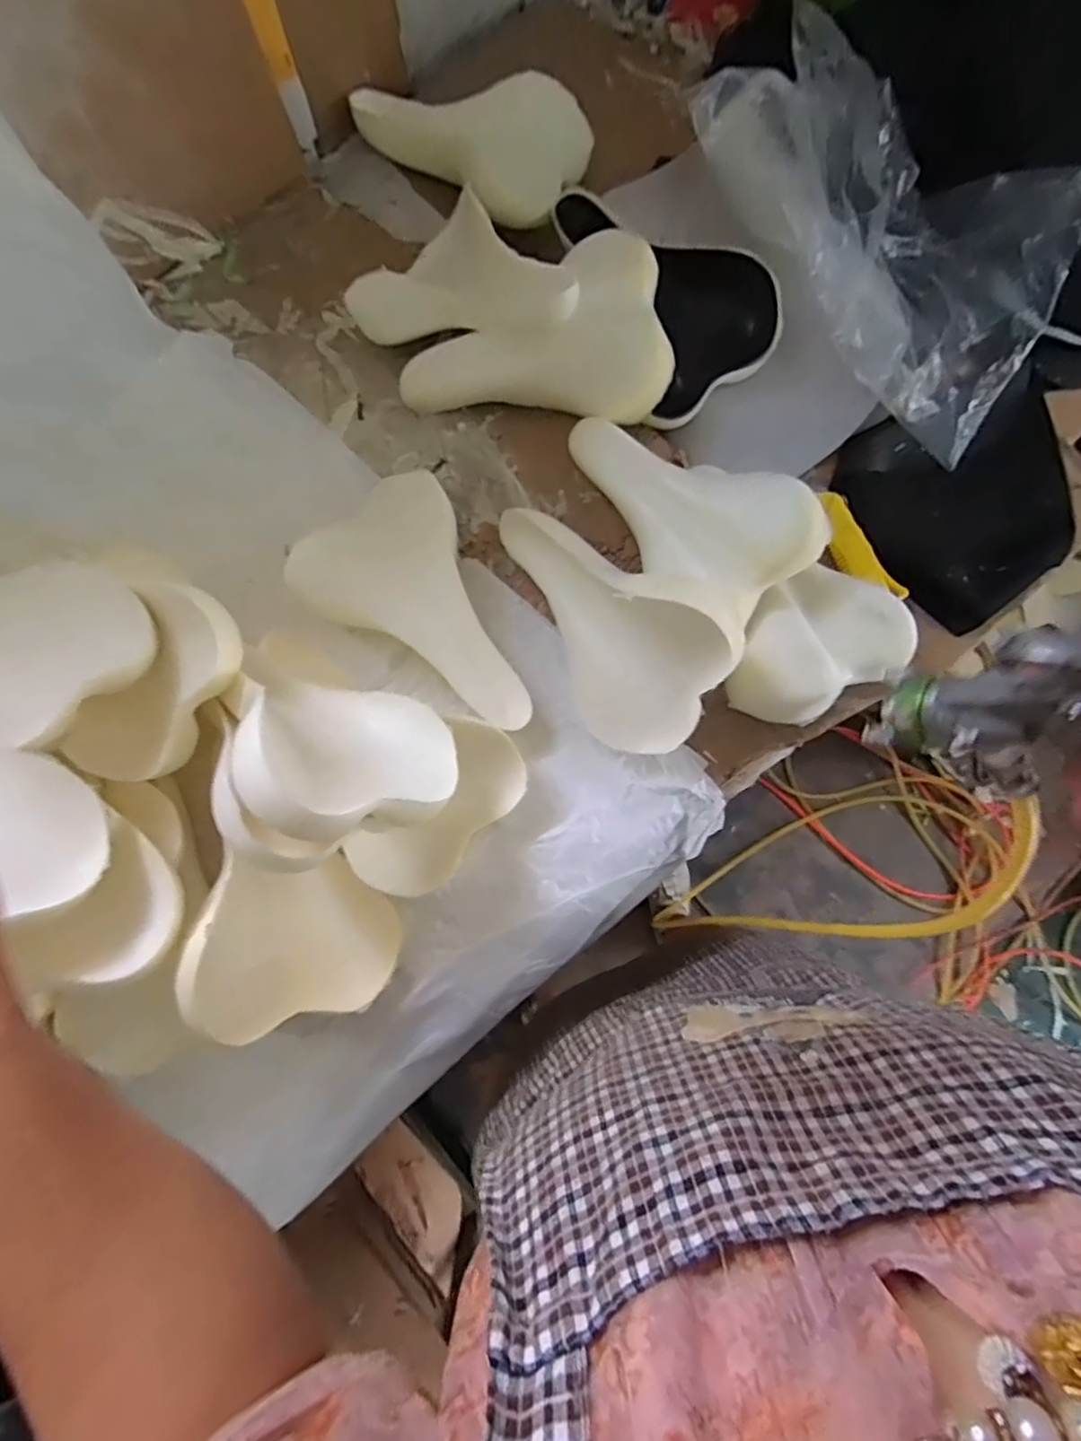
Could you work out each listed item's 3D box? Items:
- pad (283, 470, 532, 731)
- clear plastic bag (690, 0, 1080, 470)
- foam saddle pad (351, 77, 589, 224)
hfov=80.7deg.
[{"bbox_3d":[-0.095,-0.100,0.584,0.153,0.044,0.249,-43,81,-9],"label":"pad"},{"bbox_3d":[0.341,-0.480,0.602,0.250,0.093,0.391,-39,80,-9],"label":"clear plastic bag"},{"bbox_3d":[-0.065,-0.627,0.660,0.244,0.053,0.153,40,80,8],"label":"foam saddle pad"}]

